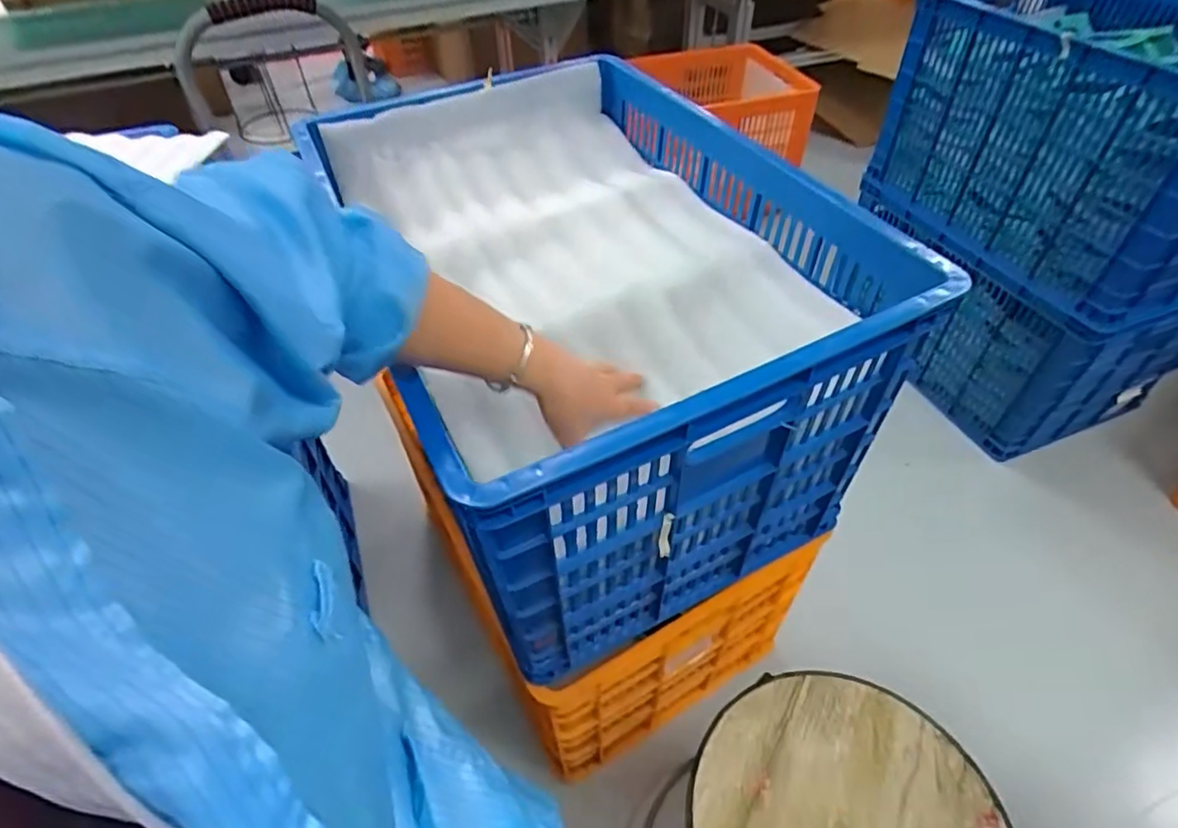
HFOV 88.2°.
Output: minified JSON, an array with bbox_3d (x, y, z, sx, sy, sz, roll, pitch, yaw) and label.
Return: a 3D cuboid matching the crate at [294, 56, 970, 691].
[{"bbox_3d":[0.005,-0.117,0.782,0.509,0.456,0.653,-21,47,-18],"label":"crate"}]

